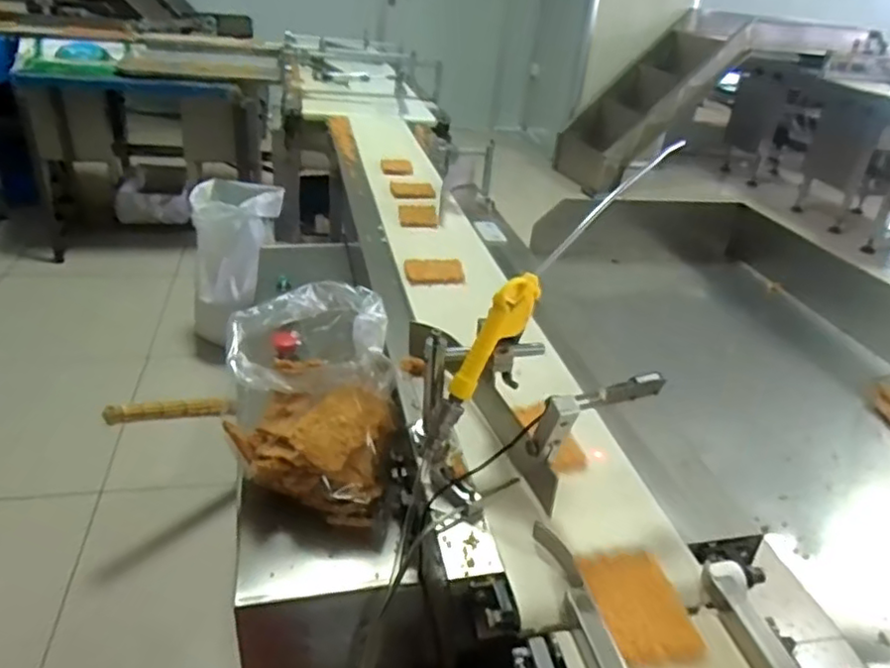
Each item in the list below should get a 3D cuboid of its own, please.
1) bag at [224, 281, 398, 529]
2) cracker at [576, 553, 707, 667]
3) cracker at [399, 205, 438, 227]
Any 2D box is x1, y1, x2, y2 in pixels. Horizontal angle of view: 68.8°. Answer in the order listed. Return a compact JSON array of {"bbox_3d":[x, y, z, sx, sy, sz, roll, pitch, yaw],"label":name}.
[{"bbox_3d":[-0.142,0.064,0.718,0.180,0.185,0.209,2,31,-6],"label":"bag"},{"bbox_3d":[0.150,0.208,0.498,0.067,0.013,0.086,-2,31,-13],"label":"cracker"},{"bbox_3d":[-0.049,-0.218,1.200,0.069,0.007,0.099,2,31,-7],"label":"cracker"}]

